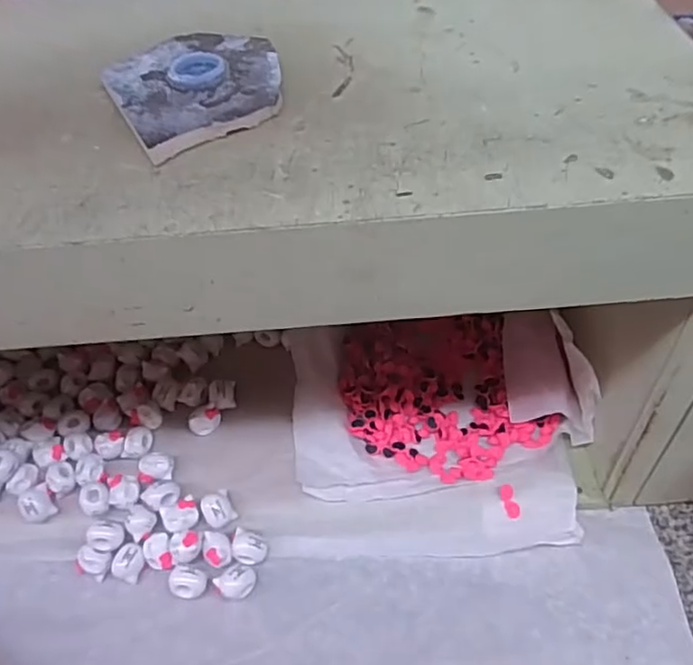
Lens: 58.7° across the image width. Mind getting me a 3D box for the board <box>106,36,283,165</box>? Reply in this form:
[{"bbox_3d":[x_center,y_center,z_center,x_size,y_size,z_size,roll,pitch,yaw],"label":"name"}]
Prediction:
[{"bbox_3d":[-0.075,-0.128,0.318,0.085,0.011,0.102,-24,51,-17],"label":"board"}]

